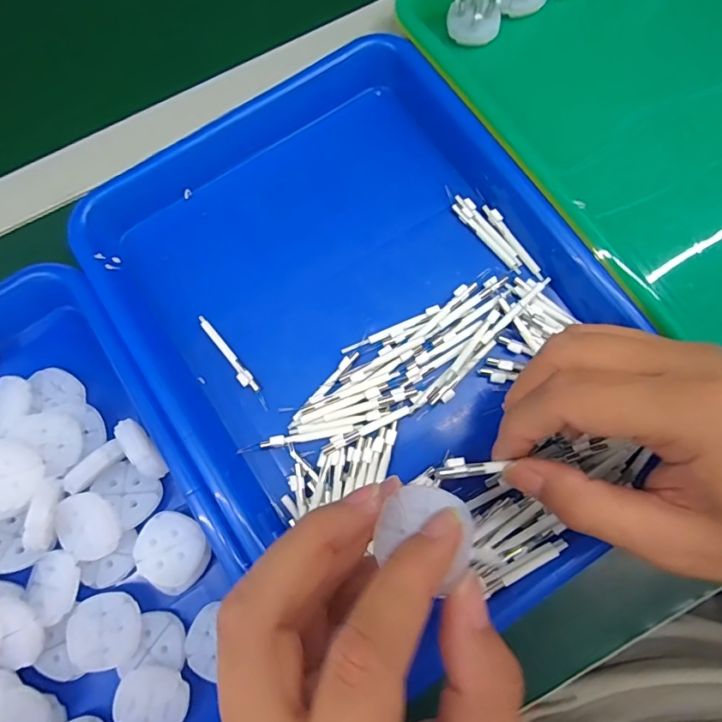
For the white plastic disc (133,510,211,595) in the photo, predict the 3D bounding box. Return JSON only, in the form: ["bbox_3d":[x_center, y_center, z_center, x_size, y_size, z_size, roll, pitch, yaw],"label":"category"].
[{"bbox_3d":[-0.101,0.102,0.257,0.037,0.010,0.040,0,77,1],"label":"white plastic disc"}]

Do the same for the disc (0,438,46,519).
[{"bbox_3d":[-0.188,0.063,0.250,0.038,0.008,0.040,0,88,-8],"label":"disc"}]

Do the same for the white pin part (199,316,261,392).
[{"bbox_3d":[-0.081,-0.004,0.290,0.008,0.004,0.058,-38,79,-8],"label":"white pin part"}]

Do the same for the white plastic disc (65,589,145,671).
[{"bbox_3d":[-0.134,0.141,0.249,0.035,0.009,0.035,0,77,1],"label":"white plastic disc"}]

